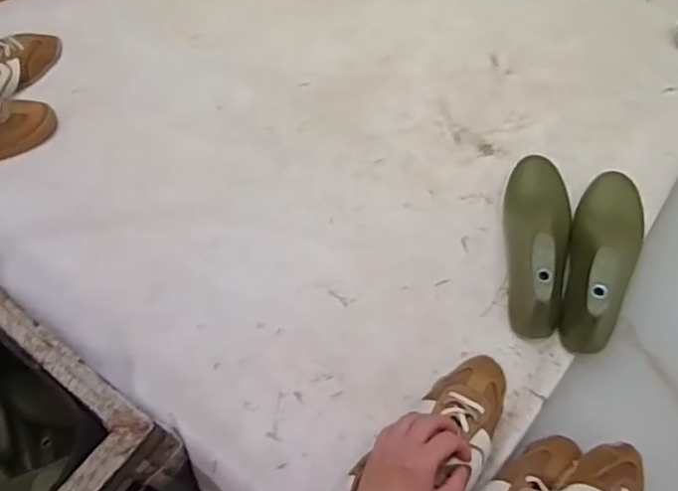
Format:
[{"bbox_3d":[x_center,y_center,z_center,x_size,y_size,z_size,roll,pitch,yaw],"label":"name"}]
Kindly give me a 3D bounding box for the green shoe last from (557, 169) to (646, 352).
[{"bbox_3d":[0.312,0.003,0.695,0.080,0.083,0.244,18,61,16],"label":"green shoe last"}]

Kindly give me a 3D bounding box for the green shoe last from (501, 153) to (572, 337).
[{"bbox_3d":[0.243,-0.017,0.717,0.074,0.092,0.241,5,58,8],"label":"green shoe last"}]

